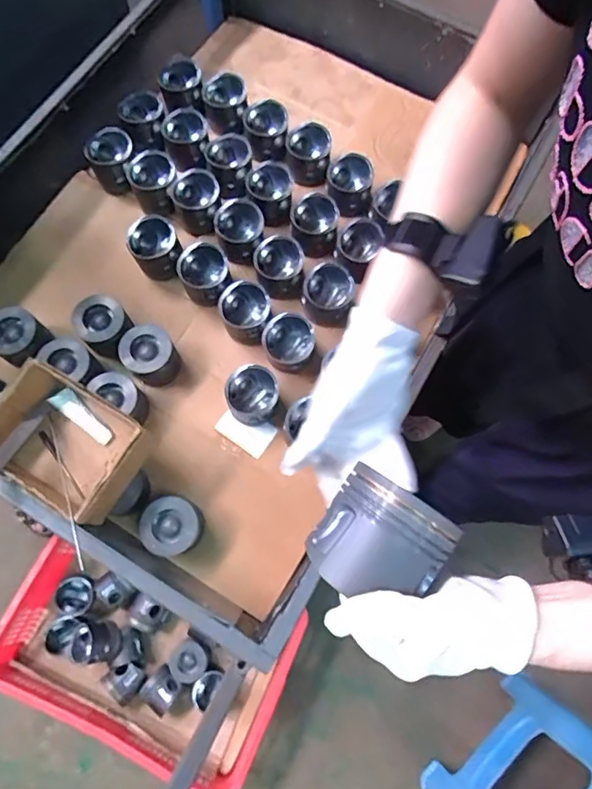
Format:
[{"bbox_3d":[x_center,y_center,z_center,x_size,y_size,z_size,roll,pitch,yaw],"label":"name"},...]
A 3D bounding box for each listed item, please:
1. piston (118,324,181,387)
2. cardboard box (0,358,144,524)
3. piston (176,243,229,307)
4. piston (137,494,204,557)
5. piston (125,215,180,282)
[{"bbox_3d":[-0.245,-0.068,0.841,0.084,0.077,0.090,1,74,-2],"label":"piston"},{"bbox_3d":[-0.328,0.068,0.724,0.201,0.087,0.150,32,75,7],"label":"cardboard box"},{"bbox_3d":[-0.159,-0.207,0.882,0.082,0.071,0.087,1,74,-2],"label":"piston"},{"bbox_3d":[-0.190,0.202,0.774,0.086,0.069,0.084,1,74,-2],"label":"piston"},{"bbox_3d":[-0.252,-0.260,0.901,0.083,0.075,0.084,1,74,-2],"label":"piston"}]

